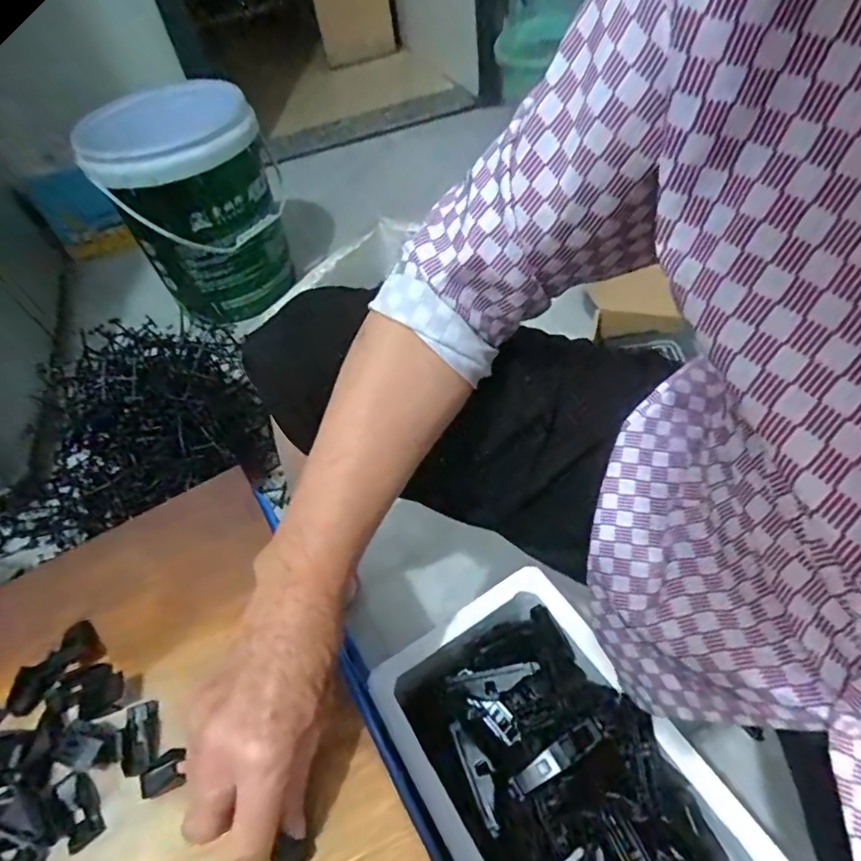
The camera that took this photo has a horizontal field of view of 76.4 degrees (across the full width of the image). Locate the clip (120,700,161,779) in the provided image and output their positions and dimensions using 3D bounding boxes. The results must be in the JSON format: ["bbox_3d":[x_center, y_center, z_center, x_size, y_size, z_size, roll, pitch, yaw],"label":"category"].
[{"bbox_3d":[-0.185,0.194,0.347,0.022,0.011,0.040,-15,49,-6],"label":"clip"}]

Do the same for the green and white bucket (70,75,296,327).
[{"bbox_3d":[-0.468,-0.454,1.096,0.298,0.372,0.299,-28,53,-13],"label":"green and white bucket"}]

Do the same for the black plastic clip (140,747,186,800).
[{"bbox_3d":[-0.163,0.208,0.333,0.027,0.009,0.021,-20,50,-10],"label":"black plastic clip"}]

